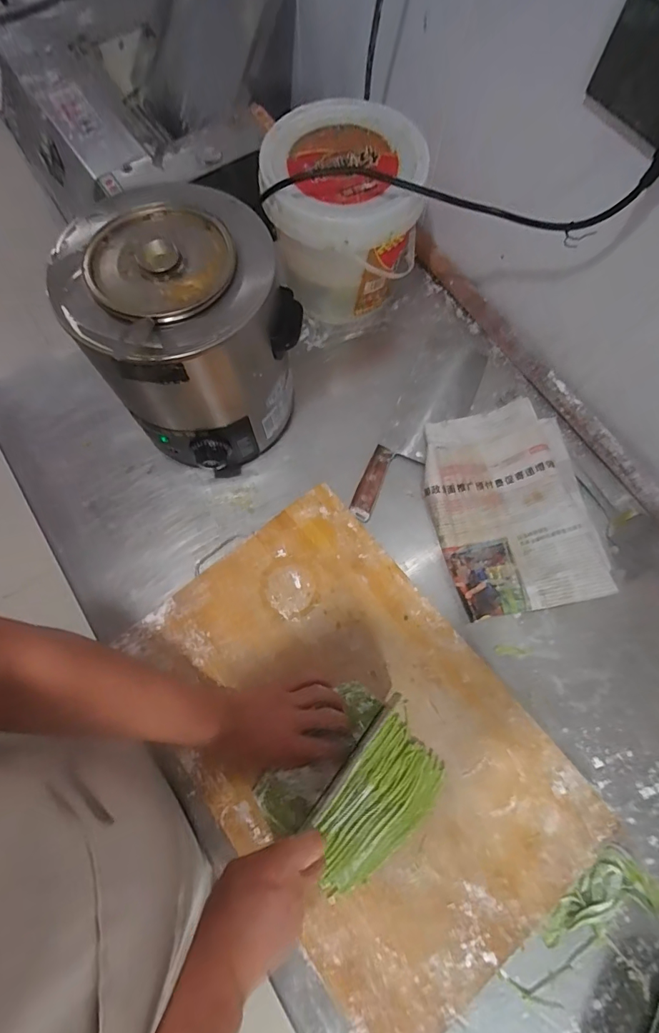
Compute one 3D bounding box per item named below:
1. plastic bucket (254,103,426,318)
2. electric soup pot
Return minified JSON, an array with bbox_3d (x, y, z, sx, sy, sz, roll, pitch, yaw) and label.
[{"bbox_3d":[0.020,-0.436,0.706,0.212,0.239,0.204,0,72,0],"label":"plastic bucket"},{"bbox_3d":[-0.175,-0.215,0.603,0.224,0.285,0.222,0,72,0],"label":"electric soup pot"}]

